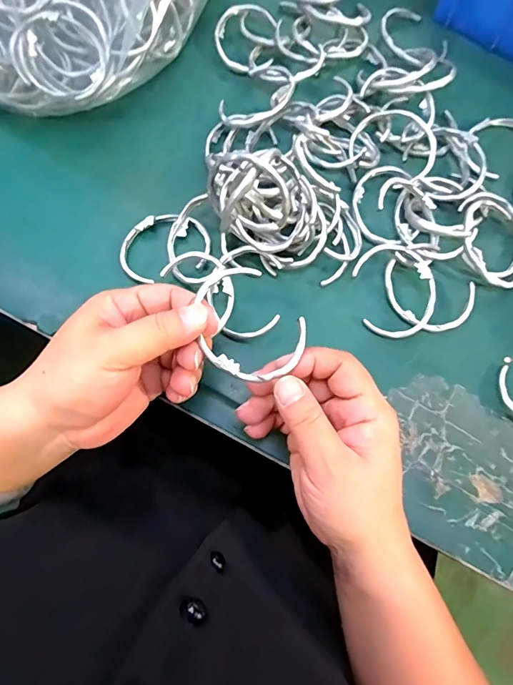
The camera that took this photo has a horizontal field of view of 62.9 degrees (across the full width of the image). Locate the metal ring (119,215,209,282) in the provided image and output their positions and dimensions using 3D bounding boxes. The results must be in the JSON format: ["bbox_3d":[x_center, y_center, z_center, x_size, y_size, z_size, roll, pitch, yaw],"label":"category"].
[{"bbox_3d":[-0.070,-0.074,0.317,0.067,0.008,0.052,-13,74,-5],"label":"metal ring"}]

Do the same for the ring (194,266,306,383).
[{"bbox_3d":[-0.006,-0.009,0.236,0.053,0.015,0.067,-41,78,-12],"label":"ring"}]

